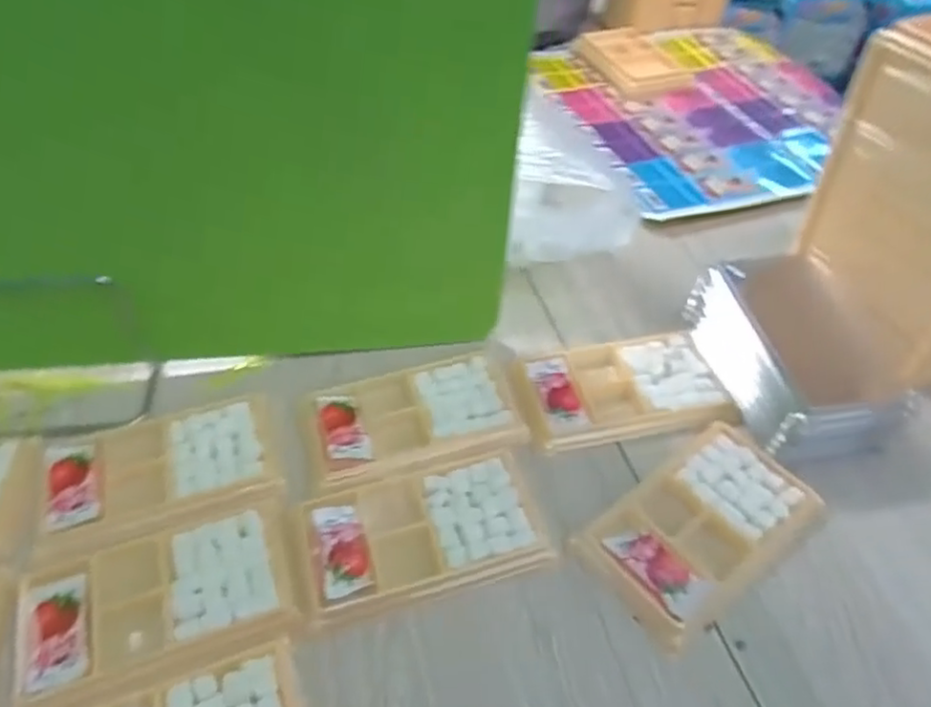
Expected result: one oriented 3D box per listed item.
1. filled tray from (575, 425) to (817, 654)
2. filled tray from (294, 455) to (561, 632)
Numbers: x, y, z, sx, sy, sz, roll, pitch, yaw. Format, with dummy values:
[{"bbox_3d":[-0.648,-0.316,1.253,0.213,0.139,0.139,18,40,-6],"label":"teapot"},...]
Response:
[{"bbox_3d":[0.137,0.099,0.388,0.141,0.012,0.079,-31,55,-27],"label":"filled tray"},{"bbox_3d":[-0.022,0.099,0.376,0.134,0.014,0.079,-11,49,-12],"label":"filled tray"}]

